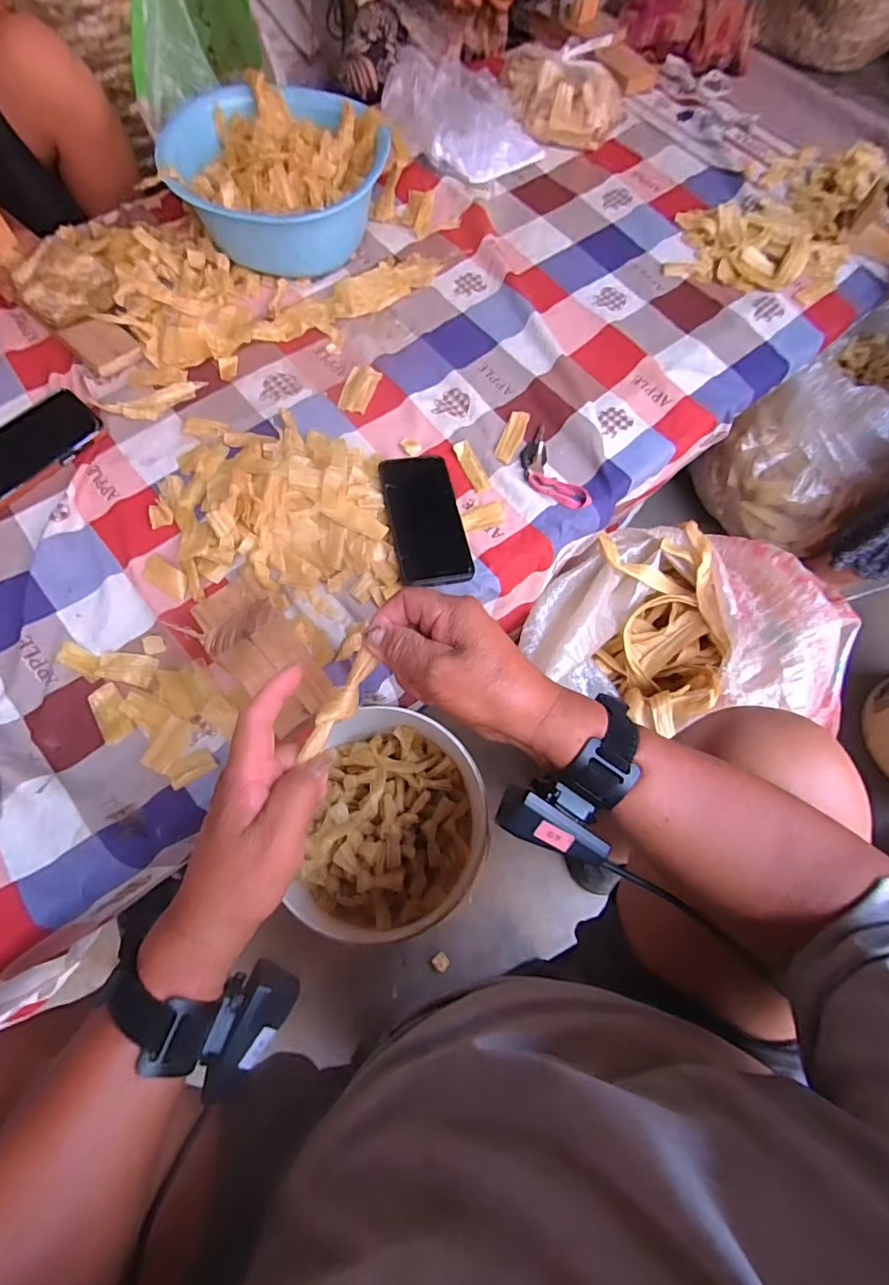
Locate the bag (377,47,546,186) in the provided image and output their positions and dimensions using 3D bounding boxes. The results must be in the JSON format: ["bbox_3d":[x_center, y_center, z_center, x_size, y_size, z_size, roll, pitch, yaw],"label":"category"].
[{"bbox_3d":[0.017,-0.801,0.816,0.178,0.063,0.225,-34,74,-13],"label":"bag"}]

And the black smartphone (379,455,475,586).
[{"bbox_3d":[-0.022,-0.142,0.585,0.078,0.017,0.169,-11,70,-5],"label":"black smartphone"}]

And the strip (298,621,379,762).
[{"bbox_3d":[-0.065,0.033,0.346,0.022,0.010,0.091,21,84,7],"label":"strip"}]

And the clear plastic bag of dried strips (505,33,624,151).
[{"bbox_3d":[0.184,-0.848,0.829,0.193,0.080,0.111,13,70,4],"label":"clear plastic bag of dried strips"}]

